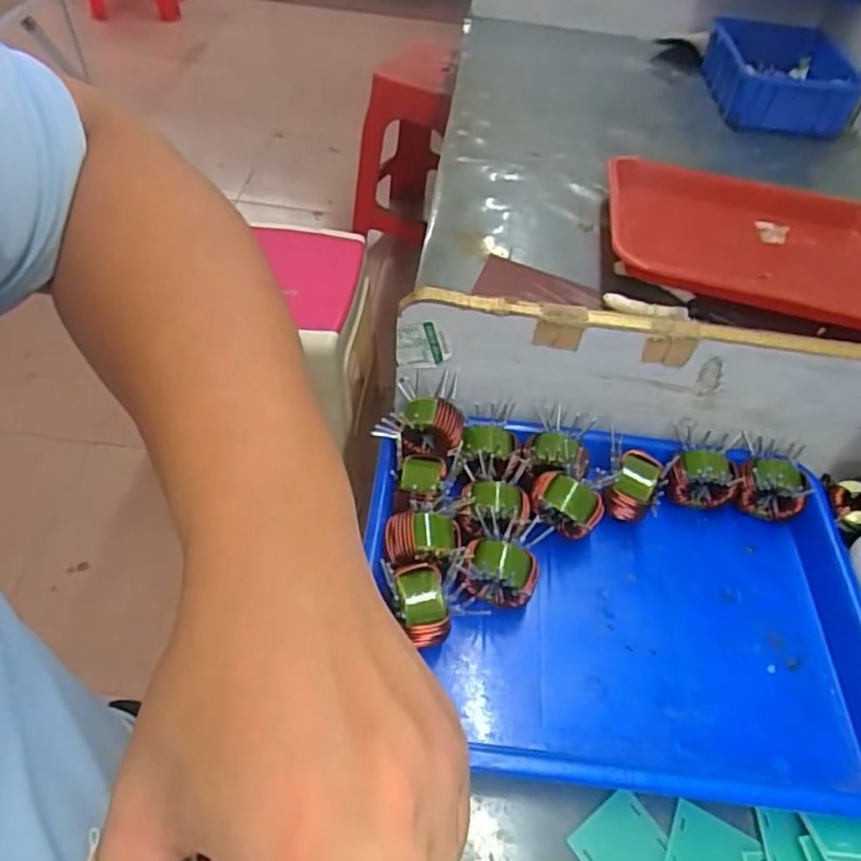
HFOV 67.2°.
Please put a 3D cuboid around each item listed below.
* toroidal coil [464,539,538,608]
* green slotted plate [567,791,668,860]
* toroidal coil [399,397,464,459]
[{"bbox_3d":[0.044,0.095,0.420,0.046,0.044,0.034,8,50,1],"label":"toroidal coil"},{"bbox_3d":[0.105,0.226,0.348,0.045,0.004,0.044,-27,58,-25],"label":"green slotted plate"},{"bbox_3d":[0.002,-0.003,0.466,0.041,0.035,0.036,15,50,7],"label":"toroidal coil"}]

